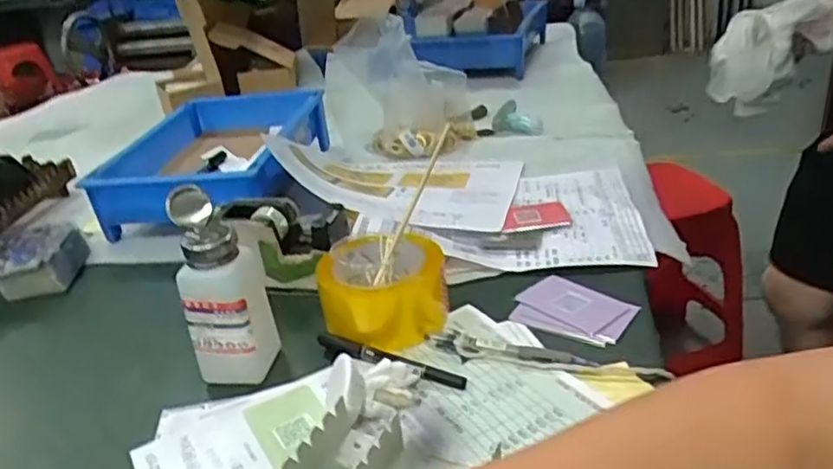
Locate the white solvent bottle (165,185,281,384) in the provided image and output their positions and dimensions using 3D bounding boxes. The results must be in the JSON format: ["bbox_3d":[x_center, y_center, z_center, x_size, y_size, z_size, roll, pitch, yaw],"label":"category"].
[{"bbox_3d":[-0.151,0.043,0.532,0.060,0.146,0.056,-1,28,12],"label":"white solvent bottle"}]

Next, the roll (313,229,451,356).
[{"bbox_3d":[-0.028,0.043,0.589,0.094,0.065,0.094,-5,27,3],"label":"roll"}]

